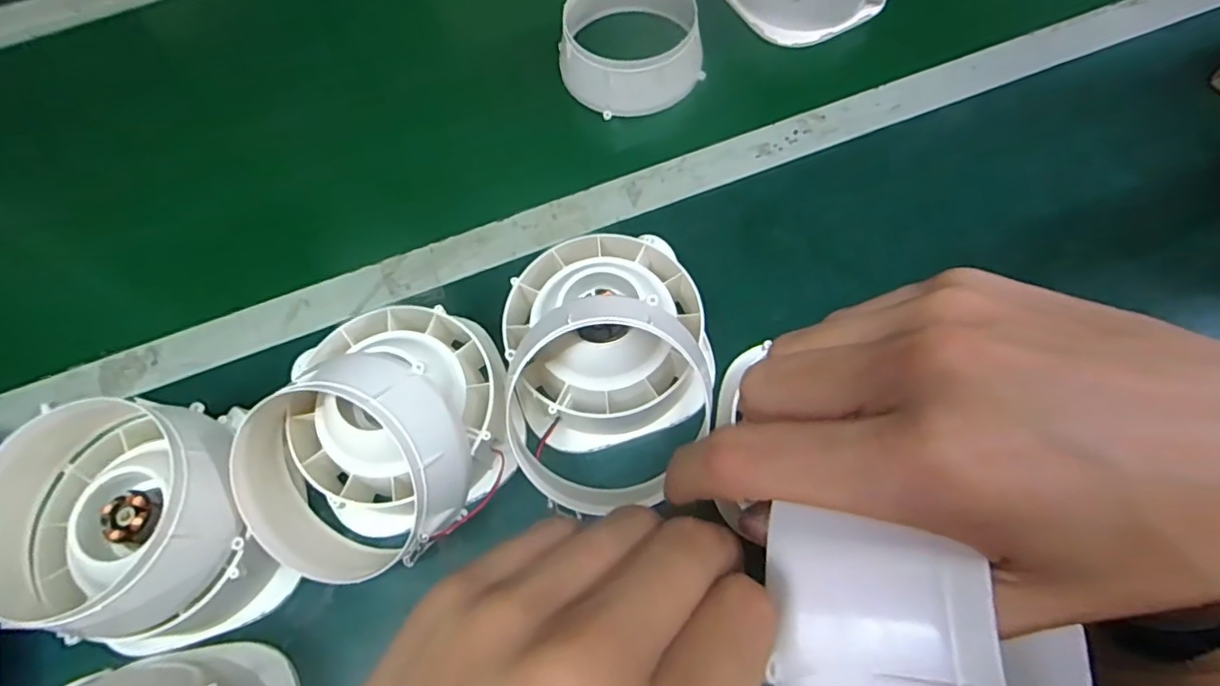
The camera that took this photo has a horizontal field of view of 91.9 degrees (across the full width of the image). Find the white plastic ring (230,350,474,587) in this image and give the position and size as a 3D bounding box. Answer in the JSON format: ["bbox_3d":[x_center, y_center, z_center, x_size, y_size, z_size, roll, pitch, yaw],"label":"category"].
[{"bbox_3d":[-0.146,0.073,0.343,0.125,0.065,0.121,0,95,4],"label":"white plastic ring"}]

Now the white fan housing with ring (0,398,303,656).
[{"bbox_3d":[-0.268,0.105,0.347,0.141,0.094,0.131,7,69,6],"label":"white fan housing with ring"}]

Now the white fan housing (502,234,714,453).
[{"bbox_3d":[-0.004,-0.006,0.392,0.132,0.065,0.135,-9,68,0],"label":"white fan housing"}]

